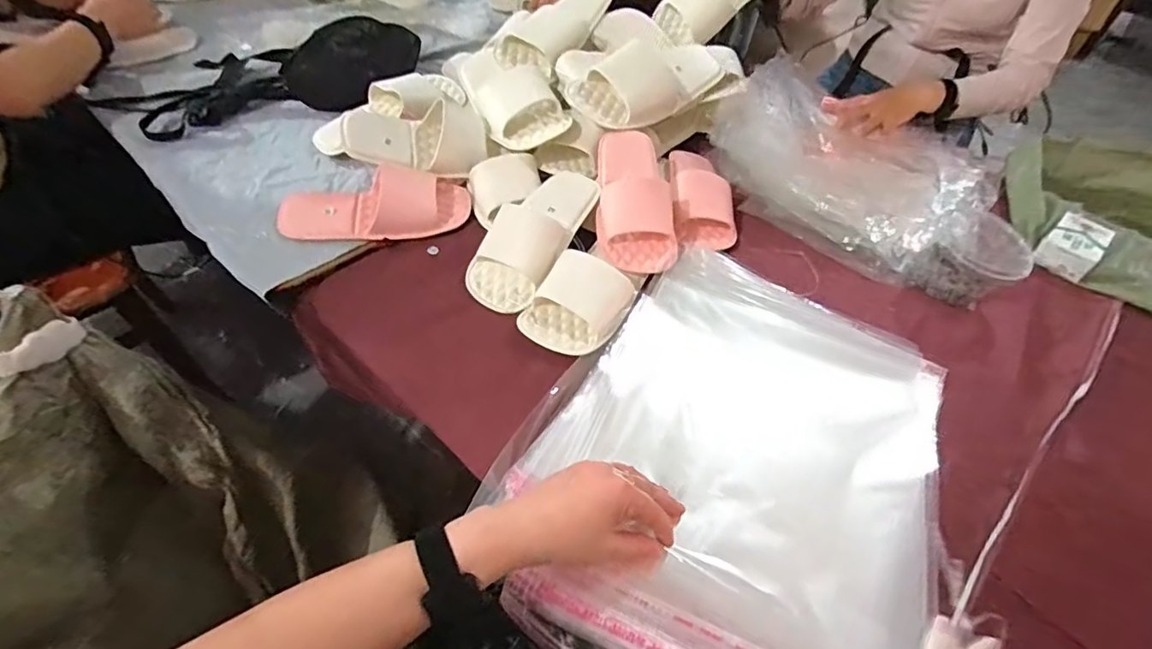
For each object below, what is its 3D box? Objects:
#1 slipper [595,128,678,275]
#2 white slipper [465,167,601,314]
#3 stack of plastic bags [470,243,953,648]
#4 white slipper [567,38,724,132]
[{"bbox_3d":[0.074,-0.168,0.702,0.093,0.050,0.223,0,62,-6],"label":"slipper"},{"bbox_3d":[-0.049,-0.117,0.681,0.093,0.056,0.242,22,51,13],"label":"white slipper"},{"bbox_3d":[0.155,0.116,0.524,0.363,0.022,0.470,26,52,16],"label":"stack of plastic bags"},{"bbox_3d":[0.115,-0.363,0.807,0.257,0.071,0.096,-30,59,-28],"label":"white slipper"}]

